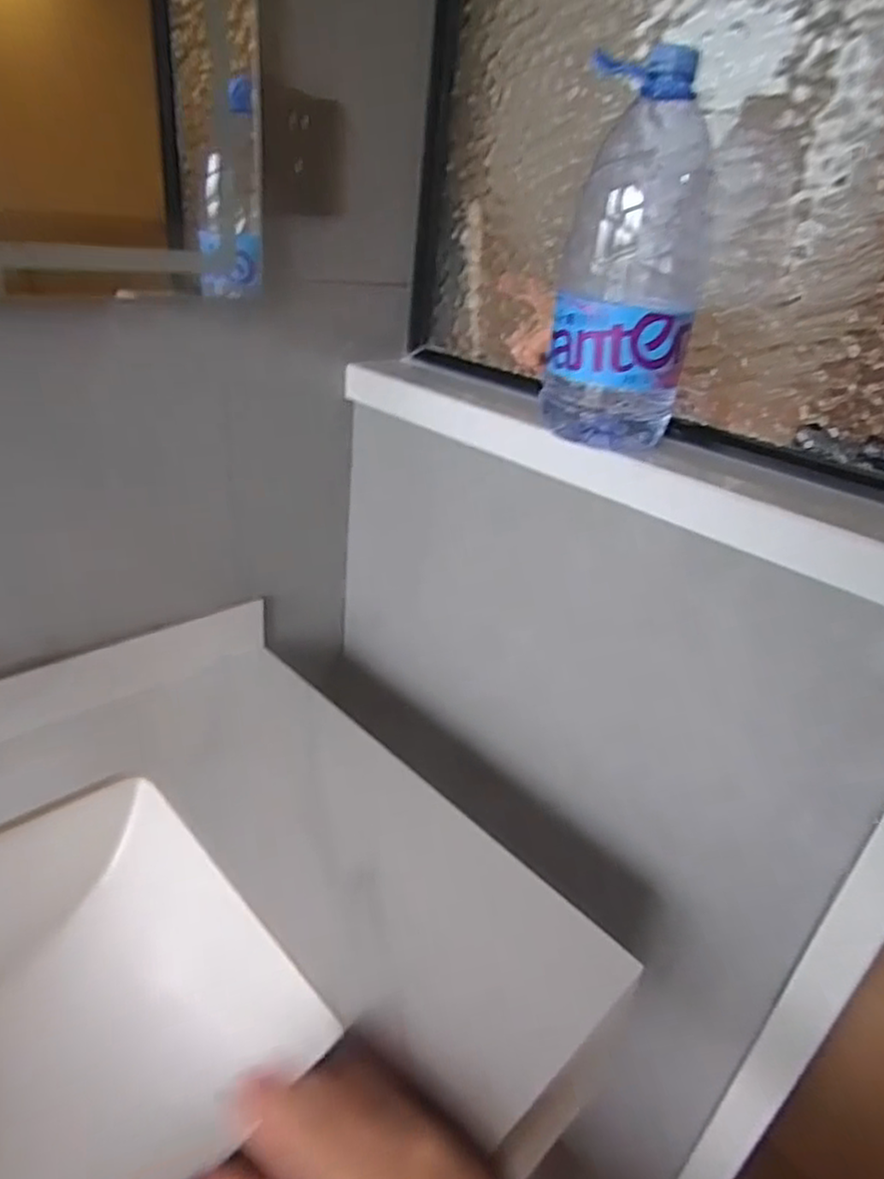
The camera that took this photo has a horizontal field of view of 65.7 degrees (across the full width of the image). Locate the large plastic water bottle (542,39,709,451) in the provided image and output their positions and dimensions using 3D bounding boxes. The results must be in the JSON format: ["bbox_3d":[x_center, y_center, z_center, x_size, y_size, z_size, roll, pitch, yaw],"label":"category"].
[{"bbox_3d":[0.137,-0.225,0.485,0.095,0.239,0.081,15,30,15],"label":"large plastic water bottle"}]

